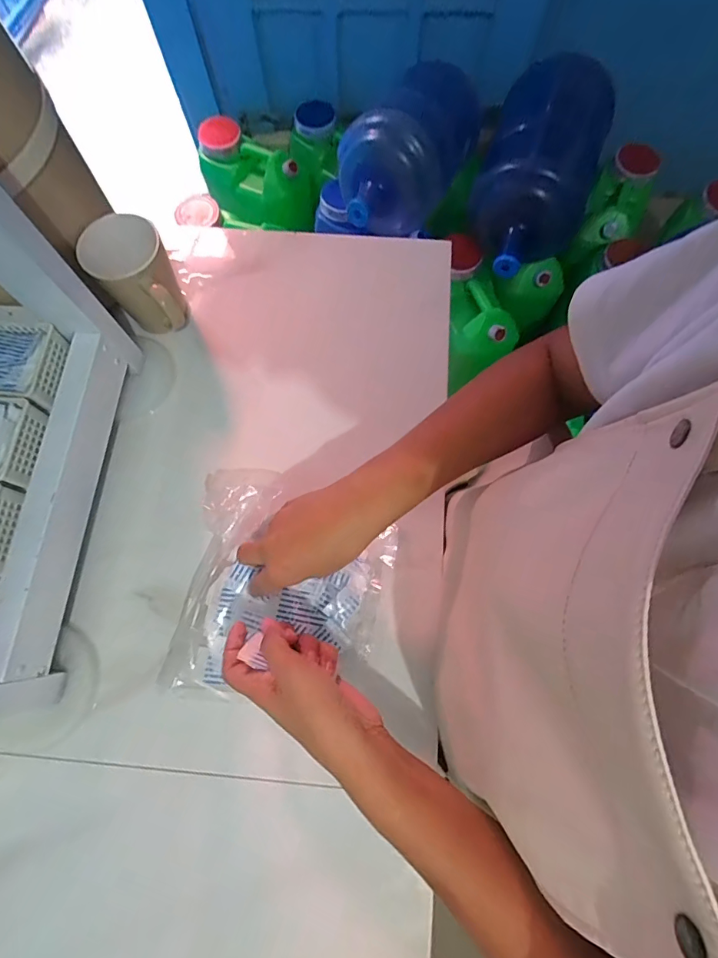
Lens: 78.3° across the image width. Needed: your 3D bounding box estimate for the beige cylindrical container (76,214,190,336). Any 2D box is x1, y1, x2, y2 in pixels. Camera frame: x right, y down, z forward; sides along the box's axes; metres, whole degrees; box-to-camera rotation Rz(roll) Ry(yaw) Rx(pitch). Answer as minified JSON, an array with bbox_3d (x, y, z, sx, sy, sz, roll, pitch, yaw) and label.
[{"bbox_3d":[-0.224,-0.200,0.468,0.075,0.105,0.108,-33,76,-8],"label":"beige cylindrical container"}]

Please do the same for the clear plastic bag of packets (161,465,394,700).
[{"bbox_3d":[-0.070,0.107,0.395,0.174,0.070,0.201,16,75,6],"label":"clear plastic bag of packets"}]

